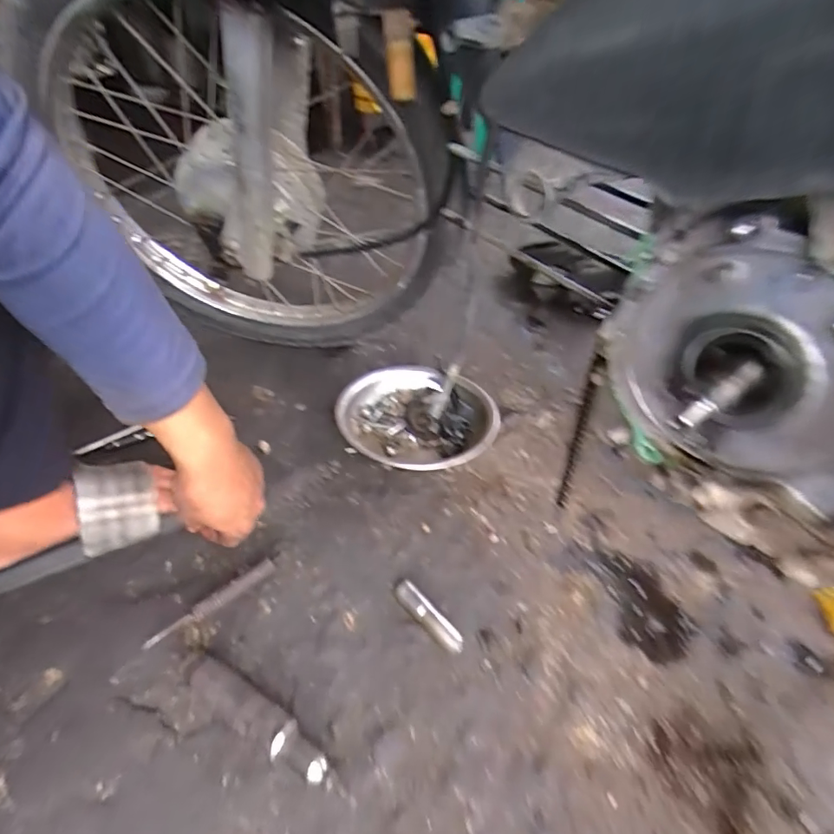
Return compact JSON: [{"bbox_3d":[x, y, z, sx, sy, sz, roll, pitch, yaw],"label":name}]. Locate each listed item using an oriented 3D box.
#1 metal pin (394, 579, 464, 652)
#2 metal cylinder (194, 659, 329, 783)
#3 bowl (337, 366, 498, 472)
[{"bbox_3d":[0.010,0.193,0.466,0.018,0.023,0.081,-32,49,-29],"label":"metal pin"},{"bbox_3d":[-0.131,0.249,0.399,0.139,0.035,0.030,19,46,23],"label":"metal cylinder"},{"bbox_3d":[-0.001,0.002,0.664,0.212,0.054,0.199,-2,41,1],"label":"bowl"}]

